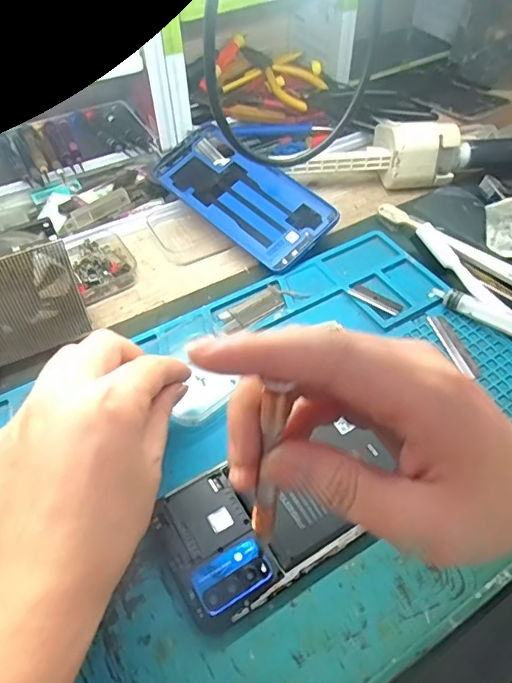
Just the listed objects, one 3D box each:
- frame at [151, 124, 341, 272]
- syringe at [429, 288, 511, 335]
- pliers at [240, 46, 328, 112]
[{"bbox_3d":[-0.013,-0.127,0.432,0.075,0.009,0.165,-43,69,-13],"label":"frame"},{"bbox_3d":[0.171,-0.020,0.353,0.091,0.018,0.030,21,55,16],"label":"syringe"},{"bbox_3d":[0.033,-0.299,0.558,0.050,0.023,0.110,-28,56,-20],"label":"pliers"}]

